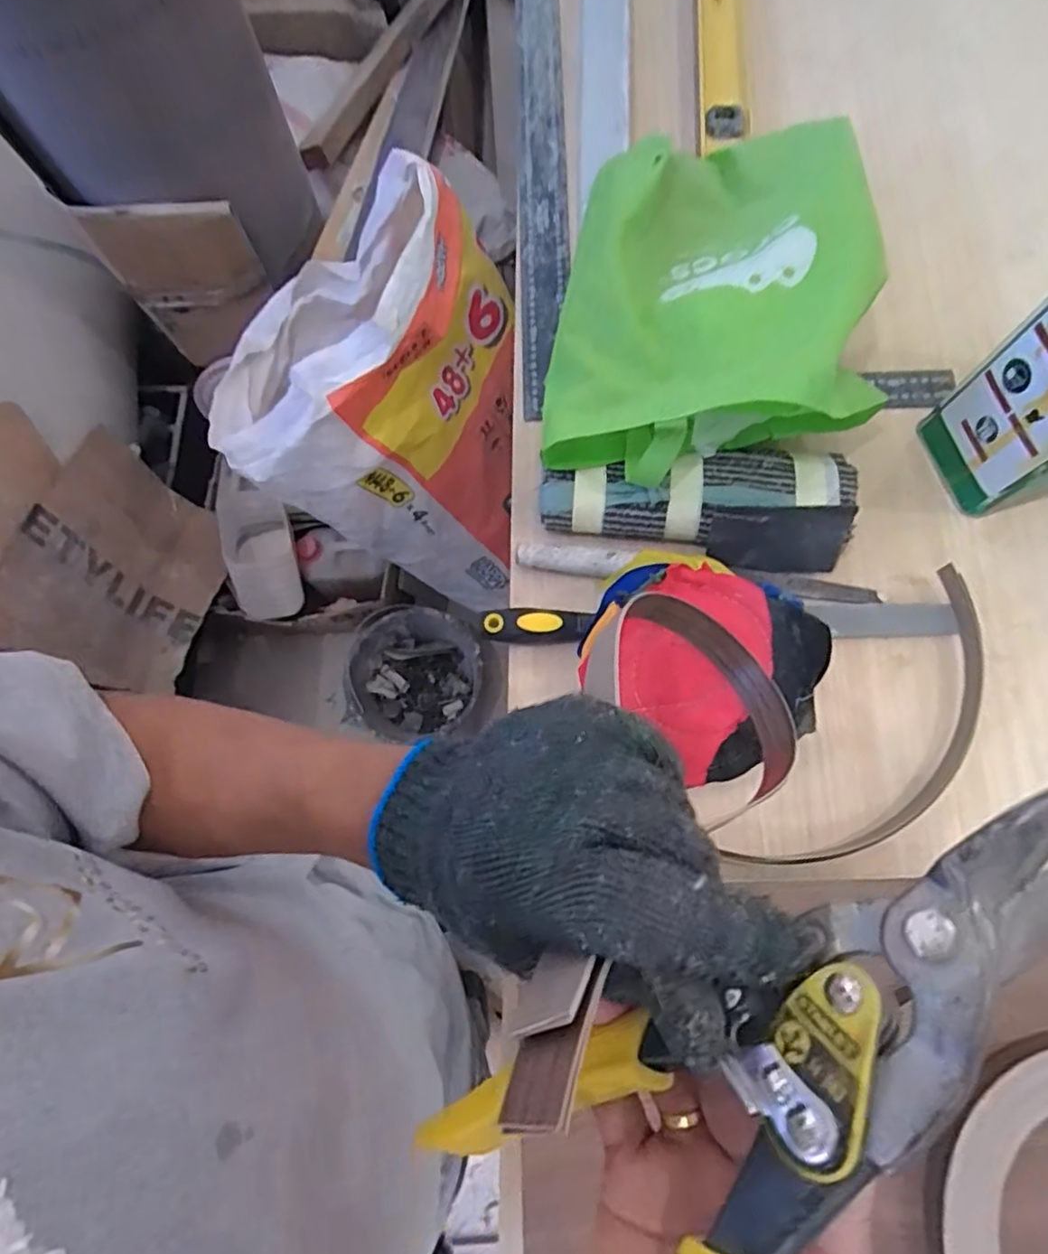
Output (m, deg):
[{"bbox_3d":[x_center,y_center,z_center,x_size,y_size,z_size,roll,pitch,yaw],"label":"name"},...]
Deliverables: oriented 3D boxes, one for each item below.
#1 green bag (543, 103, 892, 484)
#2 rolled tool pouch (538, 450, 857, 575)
[{"bbox_3d":[0.162,-0.297,0.530,0.245,0.123,0.378,10,76,4],"label":"green bag"},{"bbox_3d":[0.144,-0.112,0.535,0.252,0.062,0.098,10,76,4],"label":"rolled tool pouch"}]

